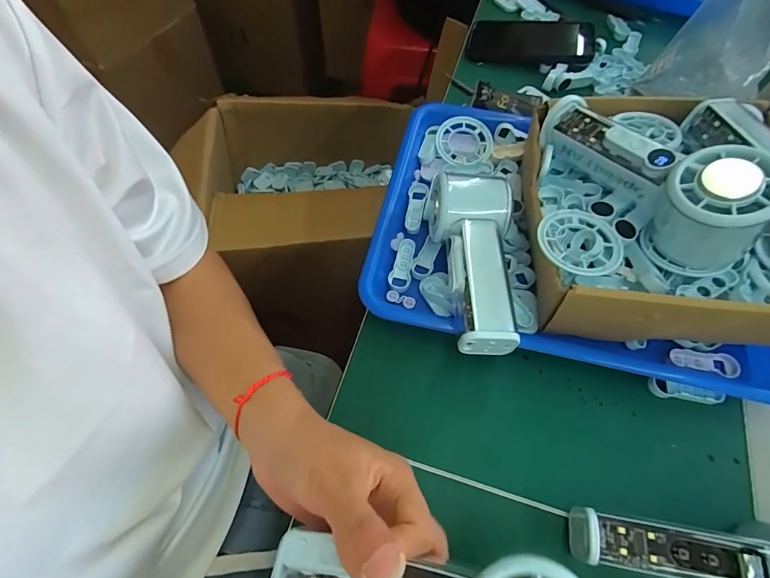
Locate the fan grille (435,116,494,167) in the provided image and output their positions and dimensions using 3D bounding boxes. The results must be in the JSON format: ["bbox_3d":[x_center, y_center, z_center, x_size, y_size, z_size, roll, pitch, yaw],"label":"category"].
[{"bbox_3d":[0.082,-0.152,0.414,0.058,0.020,0.050,12,62,4],"label":"fan grille"}]

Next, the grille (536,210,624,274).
[{"bbox_3d":[0.136,-0.033,0.281,0.057,0.007,0.053,1,62,-1],"label":"grille"}]

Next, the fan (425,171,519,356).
[{"bbox_3d":[0.066,-0.022,0.316,0.064,0.048,0.149,6,62,2],"label":"fan"}]

